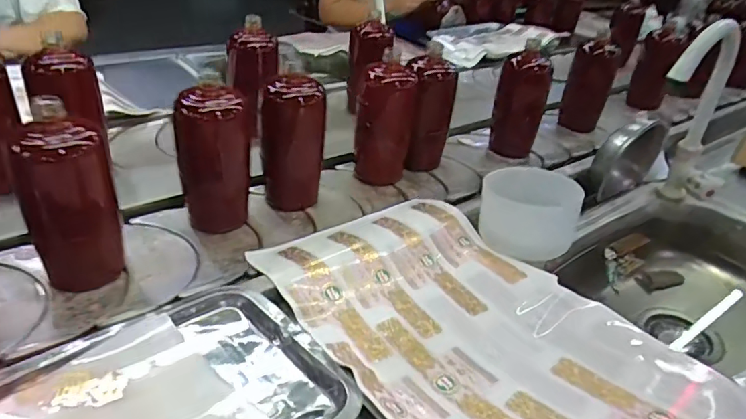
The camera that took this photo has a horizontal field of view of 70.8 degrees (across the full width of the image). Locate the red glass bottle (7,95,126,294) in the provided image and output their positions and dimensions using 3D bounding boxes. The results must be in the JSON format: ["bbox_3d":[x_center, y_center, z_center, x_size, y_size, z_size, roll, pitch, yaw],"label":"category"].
[{"bbox_3d":[-0.297,-0.006,0.517,0.080,0.173,0.070,-14,36,-30],"label":"red glass bottle"}]

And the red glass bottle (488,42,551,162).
[{"bbox_3d":[0.257,-0.188,0.928,0.086,0.180,0.066,13,31,12],"label":"red glass bottle"}]

